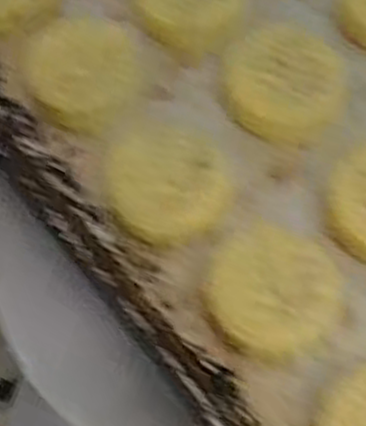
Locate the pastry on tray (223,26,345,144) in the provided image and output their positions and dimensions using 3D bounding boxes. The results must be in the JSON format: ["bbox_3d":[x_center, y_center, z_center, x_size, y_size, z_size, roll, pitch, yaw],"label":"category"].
[{"bbox_3d":[0.060,-0.079,0.475,0.065,0.018,0.079,-3,63,0],"label":"pastry on tray"}]

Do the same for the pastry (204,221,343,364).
[{"bbox_3d":[0.047,0.041,0.415,0.066,0.024,0.065,-1,63,2],"label":"pastry"}]

